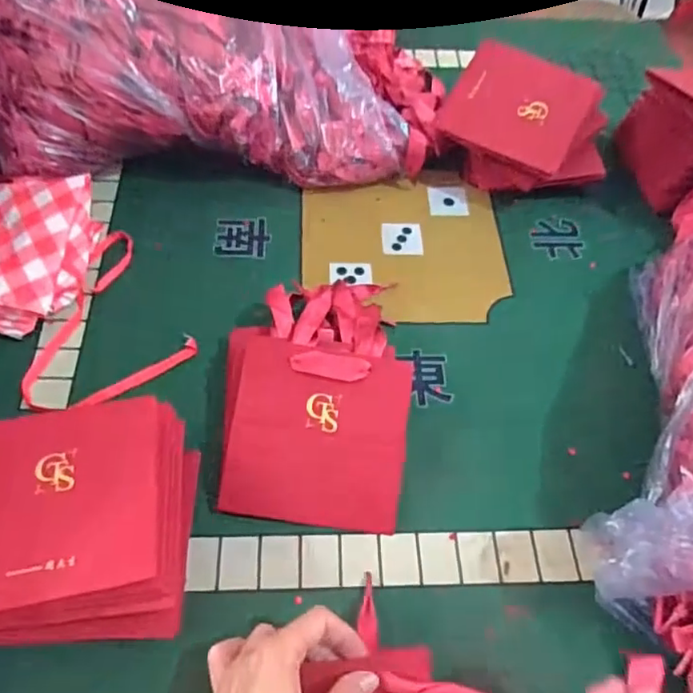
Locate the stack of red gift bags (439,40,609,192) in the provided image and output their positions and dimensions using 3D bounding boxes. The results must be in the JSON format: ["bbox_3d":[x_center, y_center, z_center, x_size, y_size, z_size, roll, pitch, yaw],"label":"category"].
[{"bbox_3d":[0.199,-0.239,0.650,0.179,0.091,0.131,24,59,10],"label":"stack of red gift bags"}]

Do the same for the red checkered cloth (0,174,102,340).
[{"bbox_3d":[-0.325,-0.090,0.551,0.151,0.059,0.151,7,57,0],"label":"red checkered cloth"}]

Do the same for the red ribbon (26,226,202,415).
[{"bbox_3d":[-0.240,-0.022,0.549,0.145,0.015,0.174,-28,64,-21],"label":"red ribbon"}]

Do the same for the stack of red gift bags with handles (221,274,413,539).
[{"bbox_3d":[-0.025,0.030,0.504,0.154,0.058,0.229,5,57,-1],"label":"stack of red gift bags with handles"}]

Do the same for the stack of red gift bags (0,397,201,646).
[{"bbox_3d":[-0.192,0.120,0.414,0.153,0.068,0.161,-1,58,-5],"label":"stack of red gift bags"}]

